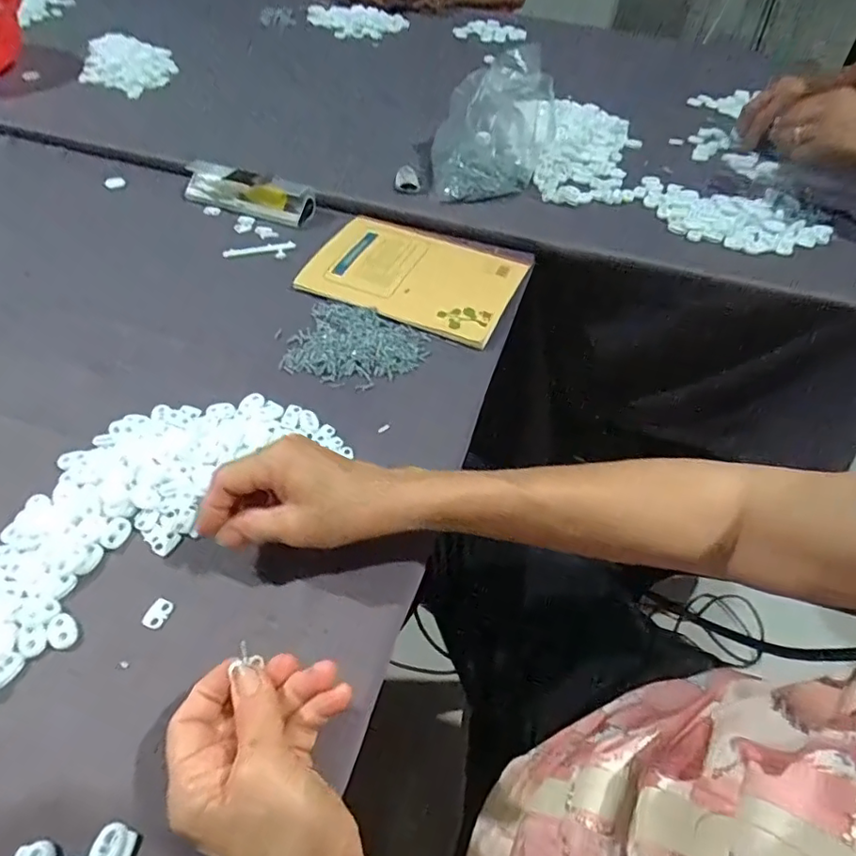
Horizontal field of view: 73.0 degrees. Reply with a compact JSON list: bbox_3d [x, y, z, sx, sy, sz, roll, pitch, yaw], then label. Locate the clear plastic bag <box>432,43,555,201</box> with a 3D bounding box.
[{"bbox_3d":[0.081,-0.356,0.687,0.139,0.118,0.134,-2,49,-3],"label":"clear plastic bag"}]

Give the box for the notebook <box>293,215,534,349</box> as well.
[{"bbox_3d":[-0.010,-0.166,0.596,0.203,0.011,0.165,16,50,13],"label":"notebook"}]

